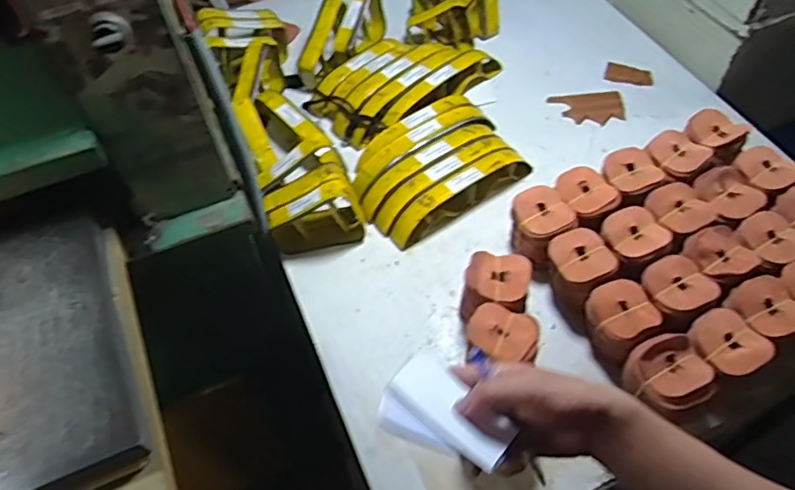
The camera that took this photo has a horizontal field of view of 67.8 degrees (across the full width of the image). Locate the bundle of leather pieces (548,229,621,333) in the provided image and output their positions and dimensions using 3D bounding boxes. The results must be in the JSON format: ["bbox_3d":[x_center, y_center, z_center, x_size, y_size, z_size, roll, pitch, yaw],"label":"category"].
[{"bbox_3d":[0.222,0.037,0.722,0.075,0.083,0.085,-30,60,-18],"label":"bundle of leather pieces"}]

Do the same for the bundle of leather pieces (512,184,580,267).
[{"bbox_3d":[0.183,-0.022,0.754,0.071,0.067,0.080,-34,61,-20],"label":"bundle of leather pieces"}]

